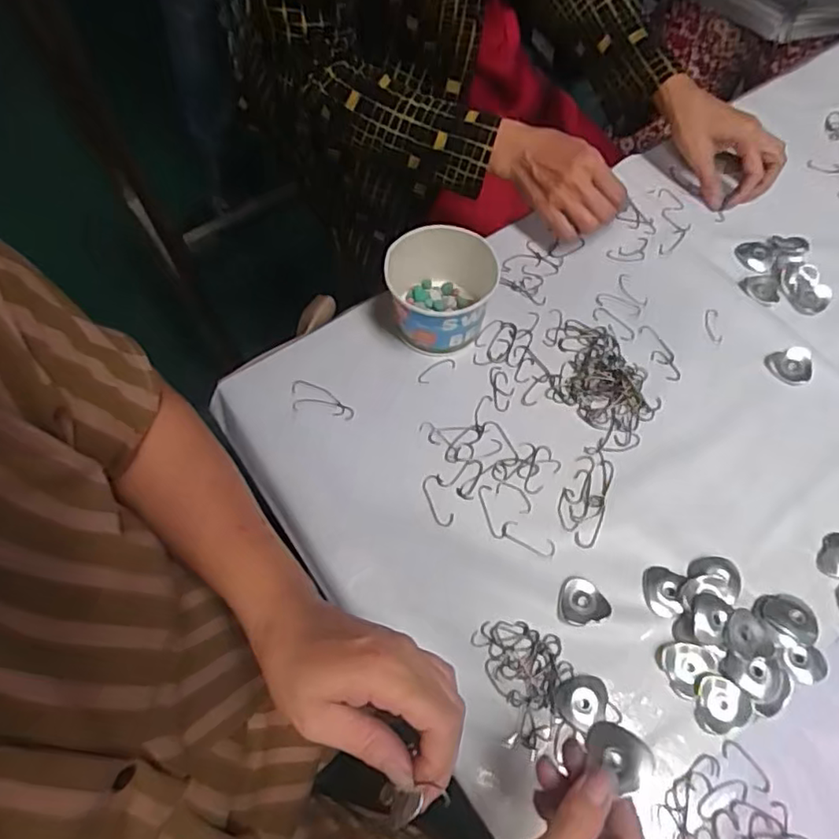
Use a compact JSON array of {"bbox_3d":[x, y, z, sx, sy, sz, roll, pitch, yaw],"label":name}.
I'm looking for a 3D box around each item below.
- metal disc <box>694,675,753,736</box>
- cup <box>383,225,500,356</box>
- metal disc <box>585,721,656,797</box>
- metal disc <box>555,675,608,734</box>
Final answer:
[{"bbox_3d":[0.208,0.197,0.412,0.034,0.006,0.036,-1,63,2],"label":"metal disc"},{"bbox_3d":[0.023,-0.111,0.533,0.093,0.077,0.091,-1,63,2],"label":"cup"},{"bbox_3d":[0.103,0.173,0.310,0.034,0.006,0.027,34,73,32],"label":"metal disc"},{"bbox_3d":[0.110,0.193,0.412,0.033,0.004,0.036,-4,52,5],"label":"metal disc"}]

